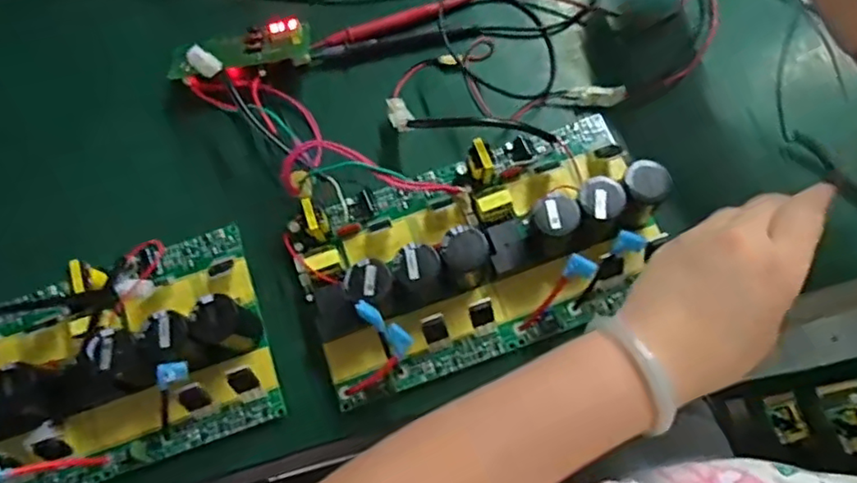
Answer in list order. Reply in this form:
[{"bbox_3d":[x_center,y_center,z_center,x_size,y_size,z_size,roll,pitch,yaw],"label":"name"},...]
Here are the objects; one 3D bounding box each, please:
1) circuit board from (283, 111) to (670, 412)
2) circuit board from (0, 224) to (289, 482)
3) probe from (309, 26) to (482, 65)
[{"bbox_3d":[0.033,-0.002,0.389,0.244,0.053,0.146,-19,72,-4],"label":"circuit board"},{"bbox_3d":[-0.231,0.083,0.380,0.240,0.056,0.143,-19,72,-4],"label":"circuit board"},{"bbox_3d":[-0.025,-0.155,0.465,0.130,0.009,0.014,-10,71,-1],"label":"probe"}]

